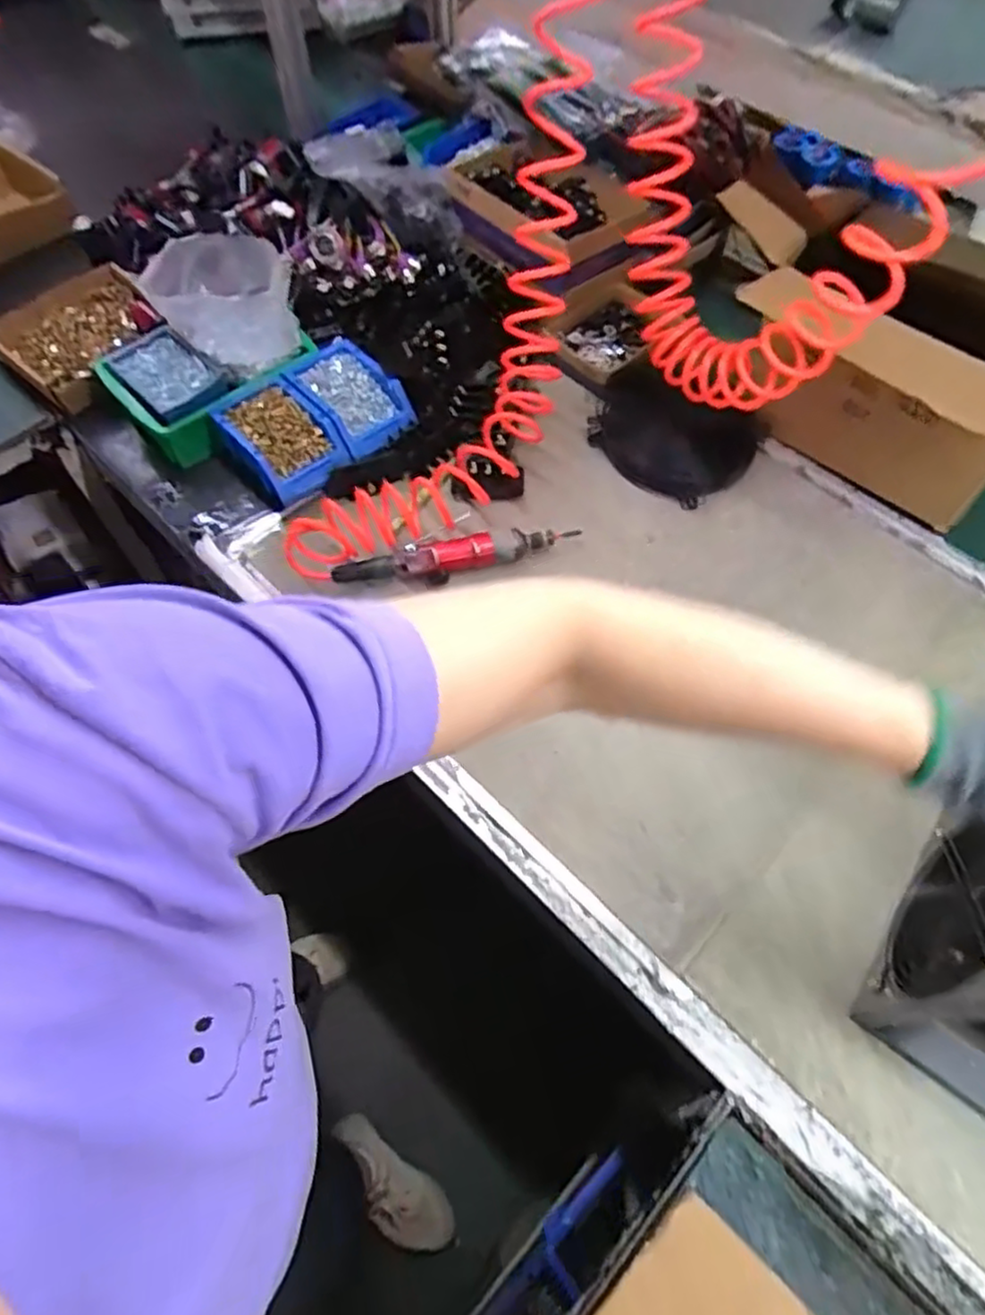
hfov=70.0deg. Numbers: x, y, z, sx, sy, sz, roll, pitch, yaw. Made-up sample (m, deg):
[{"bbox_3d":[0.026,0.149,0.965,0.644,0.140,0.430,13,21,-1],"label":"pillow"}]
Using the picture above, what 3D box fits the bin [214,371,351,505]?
[{"bbox_3d":[-0.270,-0.276,0.906,0.109,0.072,0.158,-40,69,-20],"label":"bin"}]

